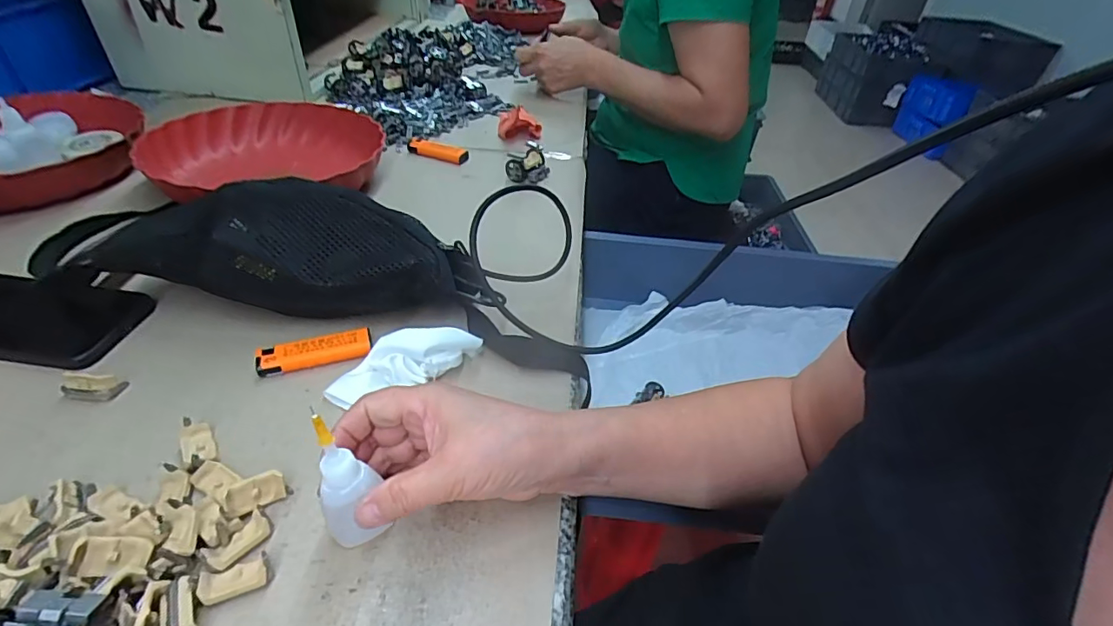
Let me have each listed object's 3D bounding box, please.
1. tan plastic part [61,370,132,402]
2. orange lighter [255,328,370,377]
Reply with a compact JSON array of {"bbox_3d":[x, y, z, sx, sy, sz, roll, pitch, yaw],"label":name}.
[{"bbox_3d":[-0.326,0.051,0.364,0.037,0.015,0.016,-4,41,-9],"label":"tan plastic part"},{"bbox_3d":[-0.185,0.030,0.402,0.080,0.016,0.028,-8,42,-13],"label":"orange lighter"}]

